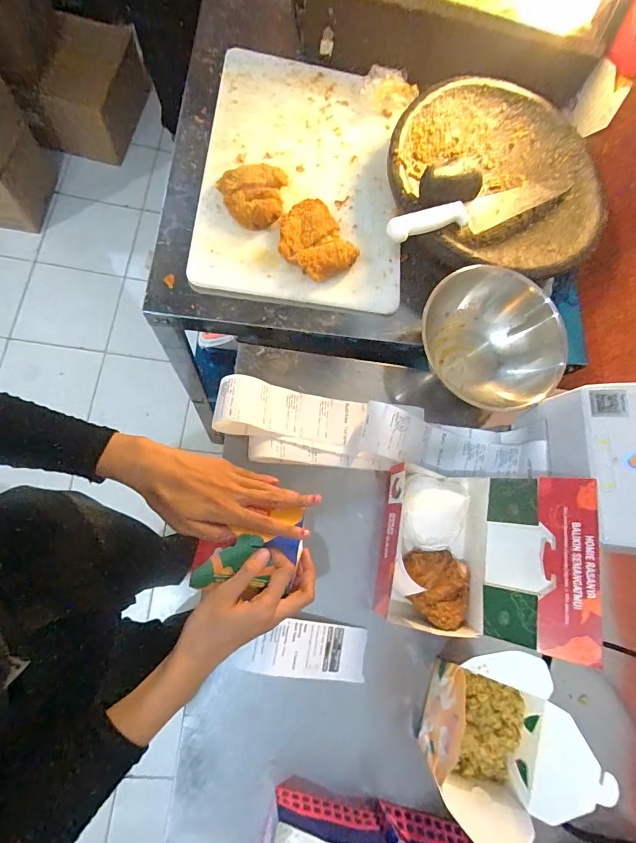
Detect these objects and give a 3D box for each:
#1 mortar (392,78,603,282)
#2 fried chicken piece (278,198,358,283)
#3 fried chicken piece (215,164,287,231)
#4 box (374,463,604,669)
[{"bbox_3d":[0.274,-0.366,0.596,0.334,0.069,0.370,23,73,-2],"label":"mortar"},{"bbox_3d":[-0.009,-0.252,0.562,0.091,0.032,0.112,-31,82,-16],"label":"fried chicken piece"},{"bbox_3d":[-0.095,-0.323,0.559,0.090,0.026,0.090,8,74,-7],"label":"fried chicken piece"},{"bbox_3d":[0.172,0.145,0.438,0.178,0.134,0.179,12,73,-6],"label":"box"}]

